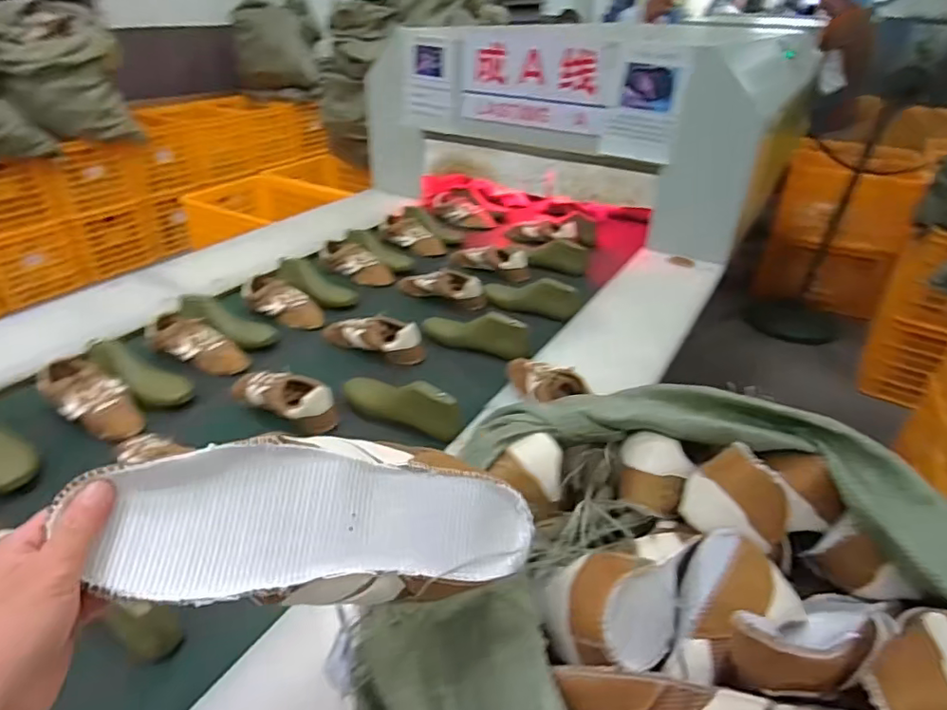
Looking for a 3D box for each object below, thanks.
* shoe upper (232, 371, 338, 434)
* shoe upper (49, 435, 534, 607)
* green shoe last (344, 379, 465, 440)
[{"bbox_3d":[-0.360,0.079,1.088,0.227,0.081,0.092,22,39,27],"label":"shoe upper"},{"bbox_3d":[-0.089,0.106,0.369,0.243,0.068,0.095,6,75,-17],"label":"shoe upper"},{"bbox_3d":[-0.140,0.085,1.061,0.245,0.084,0.068,14,36,17],"label":"green shoe last"}]

